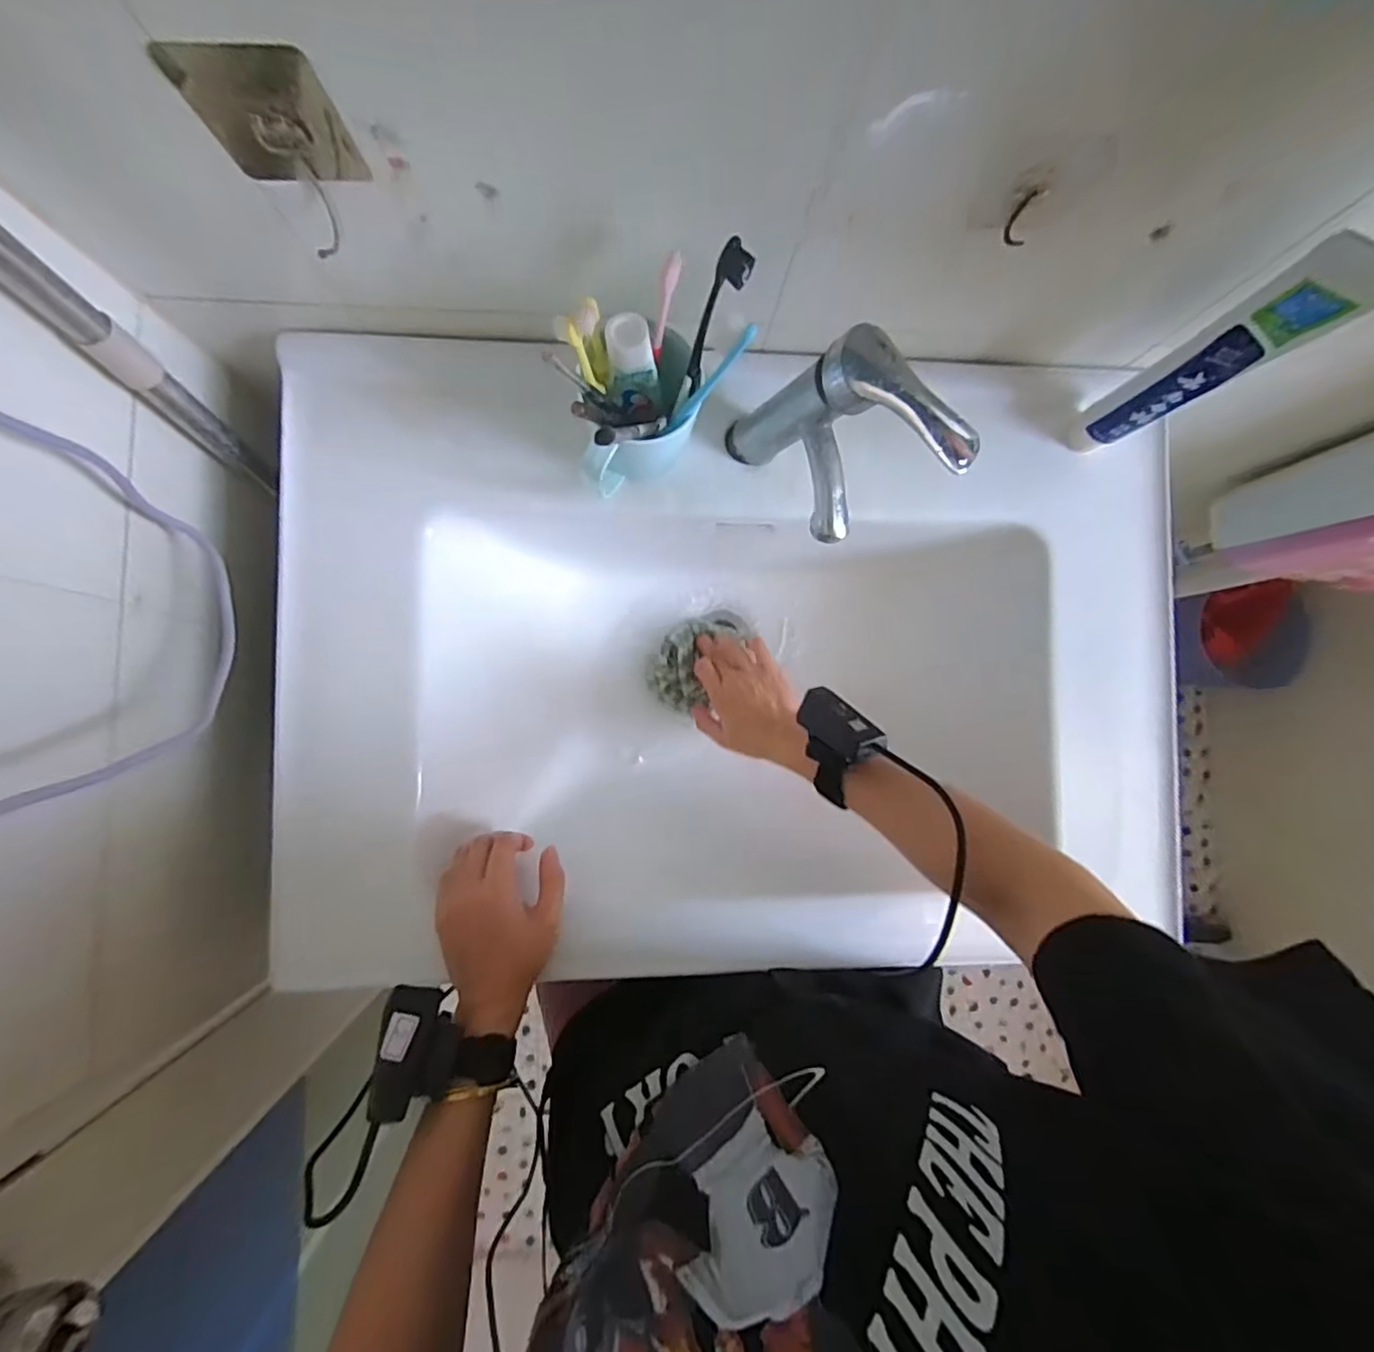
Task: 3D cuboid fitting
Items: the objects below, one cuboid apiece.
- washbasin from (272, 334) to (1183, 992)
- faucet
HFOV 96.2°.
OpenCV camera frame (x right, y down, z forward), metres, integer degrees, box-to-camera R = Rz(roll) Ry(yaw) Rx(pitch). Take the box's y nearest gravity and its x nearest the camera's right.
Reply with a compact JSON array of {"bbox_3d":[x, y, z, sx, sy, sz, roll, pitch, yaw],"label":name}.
[{"bbox_3d":[0.042,-0.012,0.556,0.693,0.191,0.458,-3,87,-5],"label":"washbasin"},{"bbox_3d":[0.109,-0.164,0.426,0.094,0.141,0.120,-31,89,-6],"label":"faucet"}]

